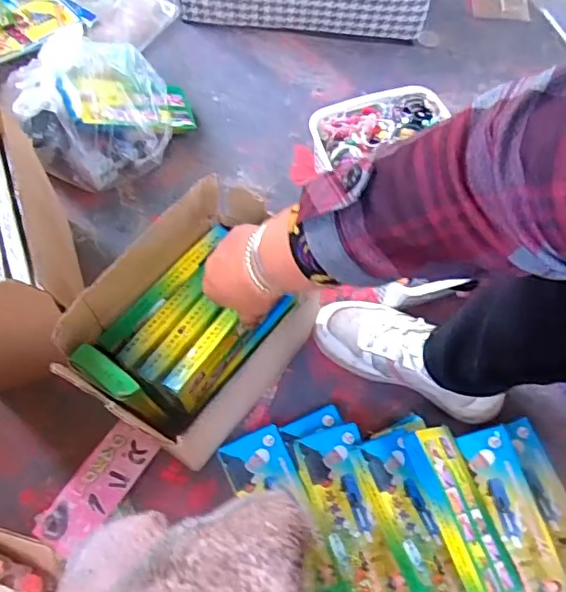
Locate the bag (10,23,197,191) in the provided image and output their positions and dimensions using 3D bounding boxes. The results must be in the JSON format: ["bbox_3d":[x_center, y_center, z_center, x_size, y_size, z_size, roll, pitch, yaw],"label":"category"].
[{"bbox_3d":[-0.235,-0.253,0.779,0.219,0.150,0.140,-15,67,-10],"label":"bag"}]

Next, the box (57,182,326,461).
[{"bbox_3d":[-0.085,0.042,0.608,0.154,0.215,0.239,35,68,12],"label":"box"}]

